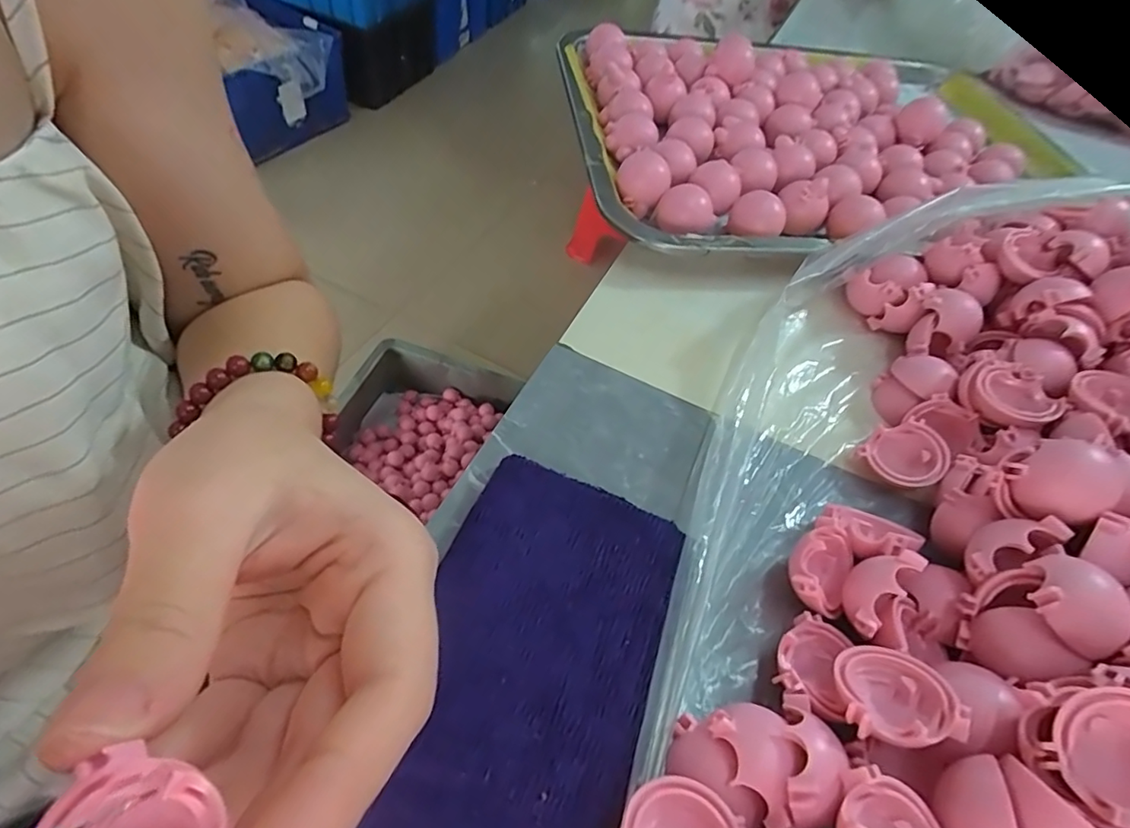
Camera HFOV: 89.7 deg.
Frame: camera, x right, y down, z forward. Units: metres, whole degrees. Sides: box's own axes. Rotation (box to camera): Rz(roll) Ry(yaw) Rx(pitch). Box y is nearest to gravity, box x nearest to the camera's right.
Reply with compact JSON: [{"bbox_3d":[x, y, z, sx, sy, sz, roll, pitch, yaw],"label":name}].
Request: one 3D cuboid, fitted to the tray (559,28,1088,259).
[{"bbox_3d":[0.183,-0.191,0.387,0.352,0.045,0.263,-2,54,-10],"label":"tray"}]

